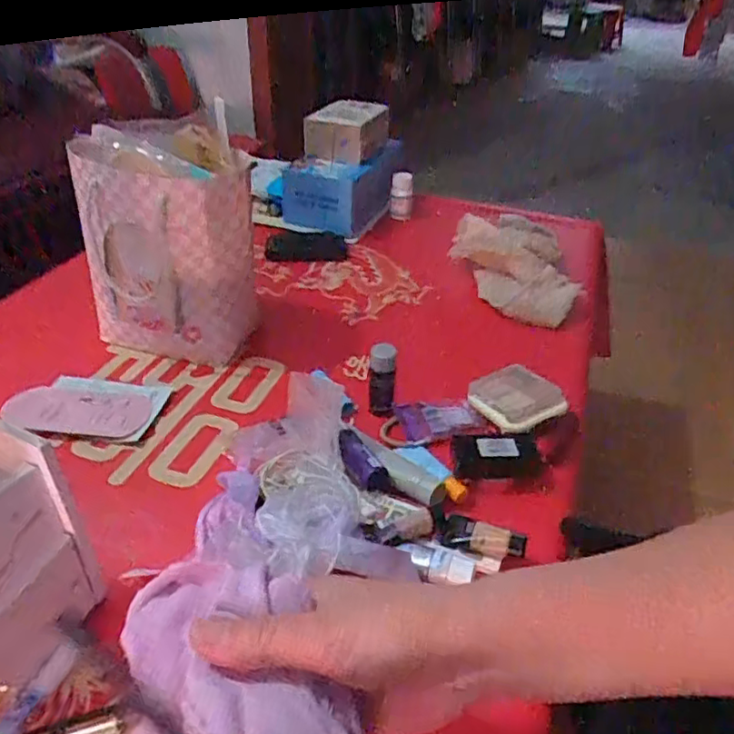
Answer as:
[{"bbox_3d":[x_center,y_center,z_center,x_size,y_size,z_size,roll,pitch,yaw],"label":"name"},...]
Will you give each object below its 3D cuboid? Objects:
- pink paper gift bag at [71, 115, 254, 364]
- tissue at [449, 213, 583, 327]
[{"bbox_3d":[-0.191,-0.118,0.598,0.163,0.208,0.093,4,37,2],"label":"pink paper gift bag"},{"bbox_3d":[0.188,-0.129,0.780,0.140,0.051,0.183,2,37,-2],"label":"tissue"}]

